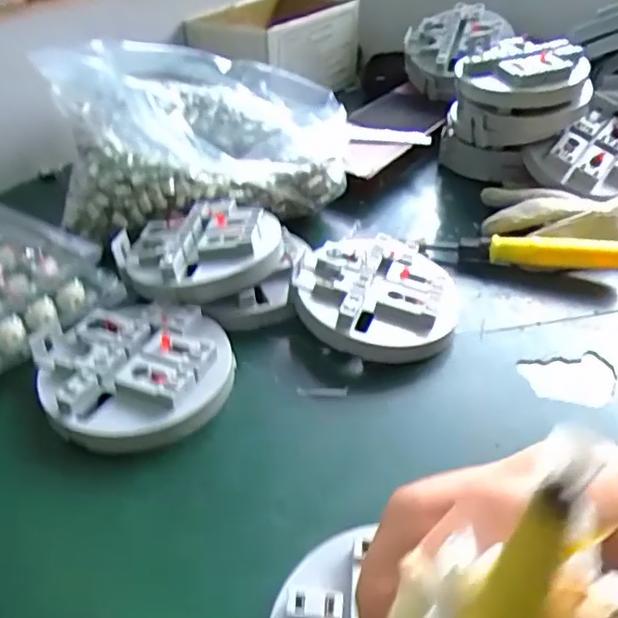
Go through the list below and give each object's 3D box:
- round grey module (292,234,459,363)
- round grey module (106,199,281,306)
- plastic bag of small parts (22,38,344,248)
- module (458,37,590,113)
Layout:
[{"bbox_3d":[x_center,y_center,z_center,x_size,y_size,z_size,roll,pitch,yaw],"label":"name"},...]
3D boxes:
[{"bbox_3d":[0.040,-0.009,0.385,0.096,0.031,0.093,1,37,-1],"label":"round grey module"},{"bbox_3d":[-0.072,-0.044,0.404,0.101,0.025,0.096,1,37,-1],"label":"round grey module"},{"bbox_3d":[-0.084,-0.148,0.485,0.225,0.085,0.161,-11,38,-15],"label":"plastic bag of small parts"},{"bbox_3d":[0.176,-0.186,0.517,0.106,0.062,0.090,11,38,13],"label":"module"}]

